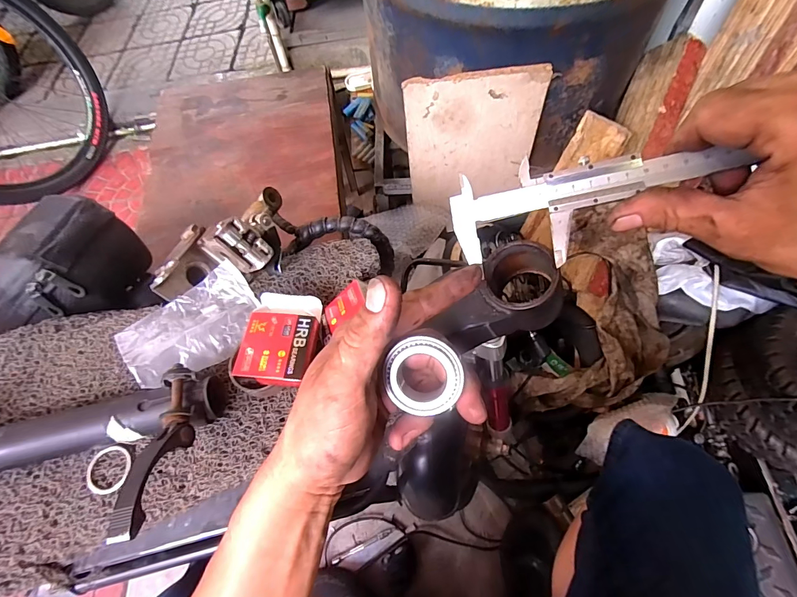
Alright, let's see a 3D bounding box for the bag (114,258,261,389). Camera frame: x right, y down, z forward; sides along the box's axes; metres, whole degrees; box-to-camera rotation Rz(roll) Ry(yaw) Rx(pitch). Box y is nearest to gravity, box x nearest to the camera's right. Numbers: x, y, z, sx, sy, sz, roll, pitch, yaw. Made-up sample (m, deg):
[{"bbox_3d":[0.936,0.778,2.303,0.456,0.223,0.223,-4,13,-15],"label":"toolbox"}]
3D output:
[{"bbox_3d":[-0.177,0.021,0.337,0.107,0.031,0.069,-36,67,-13],"label":"bag"}]

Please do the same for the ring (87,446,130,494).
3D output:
[{"bbox_3d":[-0.231,0.137,0.309,0.031,0.004,0.035,-8,69,-13],"label":"ring"}]

